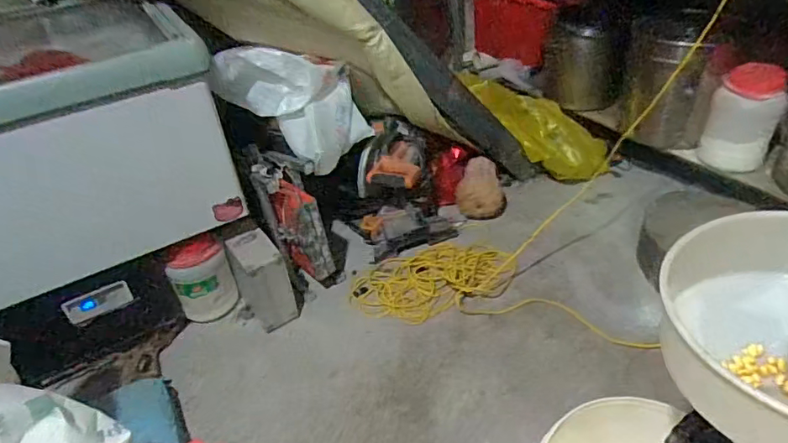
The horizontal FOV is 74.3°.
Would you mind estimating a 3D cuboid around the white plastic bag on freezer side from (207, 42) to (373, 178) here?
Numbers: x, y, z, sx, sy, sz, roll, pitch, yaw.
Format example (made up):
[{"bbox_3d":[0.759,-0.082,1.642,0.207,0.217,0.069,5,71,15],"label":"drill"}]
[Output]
[{"bbox_3d":[-0.295,-0.389,1.612,0.454,0.283,0.361,26,47,33],"label":"white plastic bag on freezer side"}]

